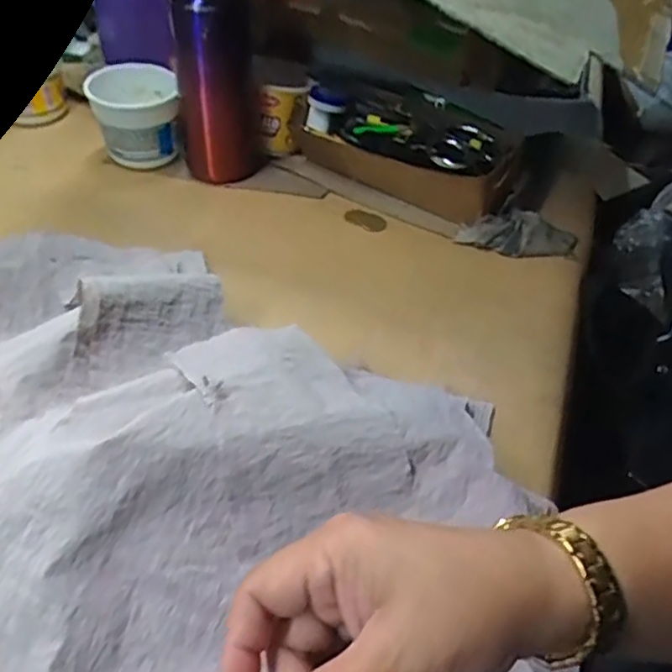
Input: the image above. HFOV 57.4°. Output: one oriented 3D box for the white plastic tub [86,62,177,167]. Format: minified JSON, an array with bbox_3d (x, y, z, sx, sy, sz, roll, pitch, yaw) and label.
[{"bbox_3d":[-0.210,-0.230,0.649,0.088,0.079,0.087,-7,45,-12],"label":"white plastic tub"}]

